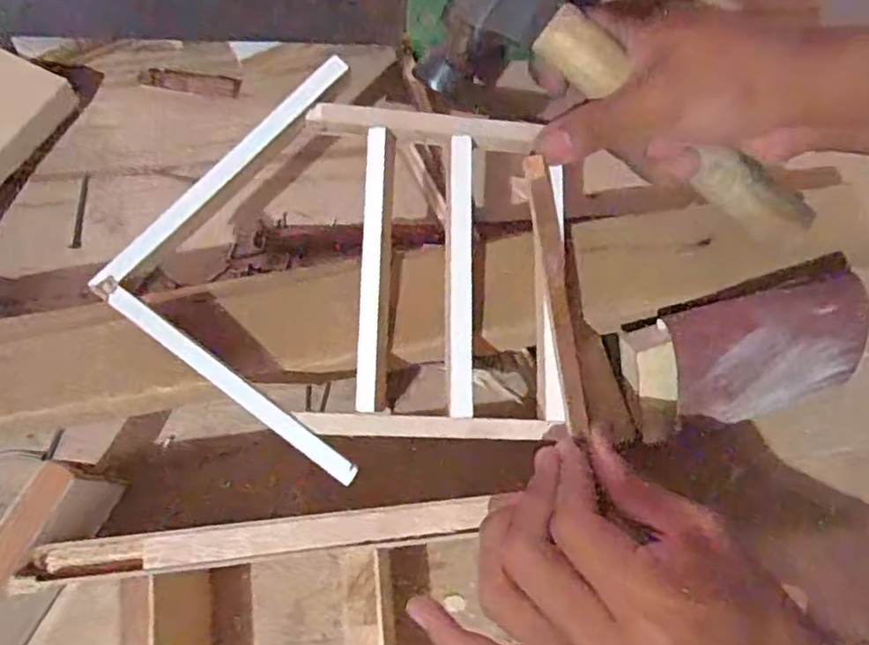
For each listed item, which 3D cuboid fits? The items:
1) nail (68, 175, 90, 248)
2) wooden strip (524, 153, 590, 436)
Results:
[{"bbox_3d":[-0.214,-0.068,0.396,0.006,0.004,0.049,-1,74,-2],"label":"nail"},{"bbox_3d":[0.057,-0.017,0.305,0.012,0.007,0.129,-6,78,-4],"label":"wooden strip"}]

